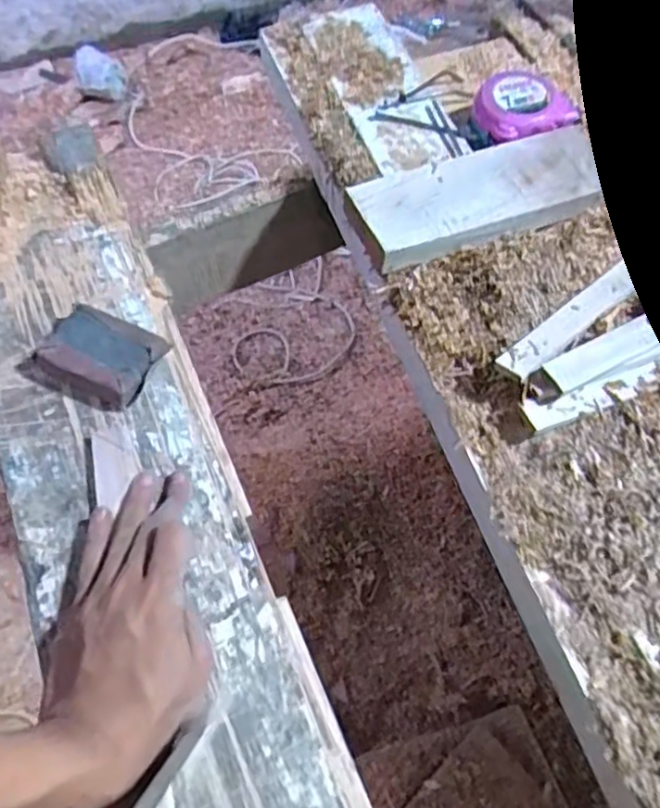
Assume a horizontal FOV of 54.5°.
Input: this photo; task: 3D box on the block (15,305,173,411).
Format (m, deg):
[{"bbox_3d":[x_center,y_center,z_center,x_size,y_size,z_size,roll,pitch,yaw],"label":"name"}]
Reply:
[{"bbox_3d":[-0.162,-0.033,0.440,0.089,0.024,0.058,21,61,12],"label":"block"}]

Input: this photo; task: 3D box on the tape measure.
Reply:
[{"bbox_3d":[0.174,-0.262,0.580,0.079,0.033,0.078,-15,60,-9],"label":"tape measure"}]

